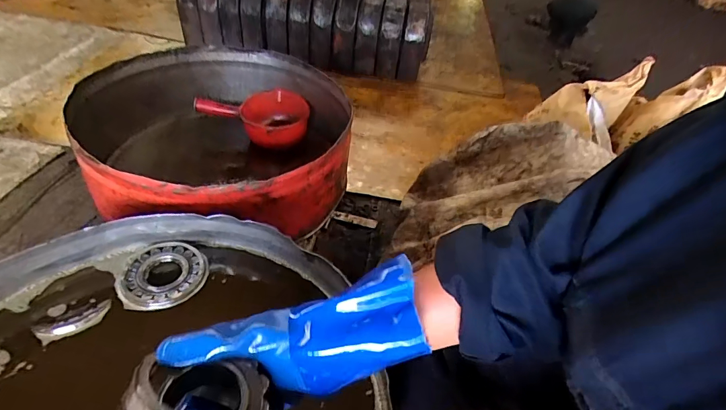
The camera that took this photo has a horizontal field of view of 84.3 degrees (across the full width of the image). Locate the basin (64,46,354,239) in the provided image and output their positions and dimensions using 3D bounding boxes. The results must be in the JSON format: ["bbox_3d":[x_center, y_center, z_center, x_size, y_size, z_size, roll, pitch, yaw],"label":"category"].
[{"bbox_3d":[-0.312,-0.117,0.926,0.535,0.272,0.539,4,43,-4],"label":"basin"}]

